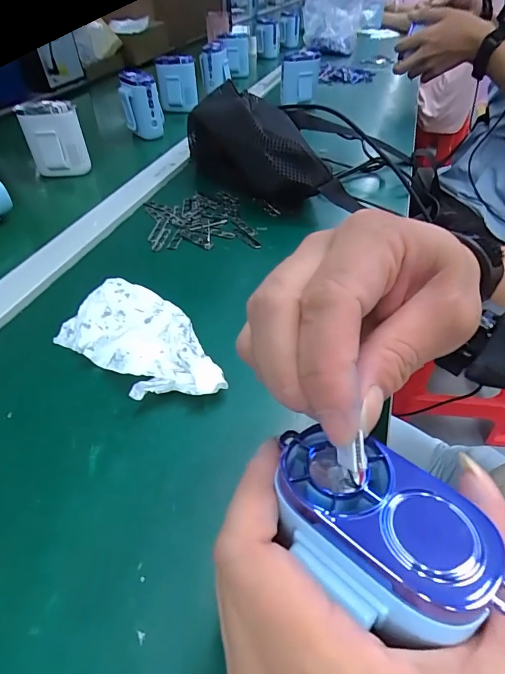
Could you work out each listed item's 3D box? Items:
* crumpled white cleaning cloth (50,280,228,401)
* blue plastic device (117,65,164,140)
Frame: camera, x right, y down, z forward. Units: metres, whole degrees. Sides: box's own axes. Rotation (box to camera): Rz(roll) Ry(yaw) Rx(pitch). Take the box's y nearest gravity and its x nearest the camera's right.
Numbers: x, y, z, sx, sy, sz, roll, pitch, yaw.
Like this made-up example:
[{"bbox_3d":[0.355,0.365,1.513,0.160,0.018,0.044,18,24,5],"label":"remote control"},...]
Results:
[{"bbox_3d":[-0.077,0.002,0.280,0.141,0.018,0.073,28,52,28],"label":"crumpled white cleaning cloth"},{"bbox_3d":[-0.172,-0.372,0.619,0.063,0.090,0.058,7,44,10],"label":"blue plastic device"}]

